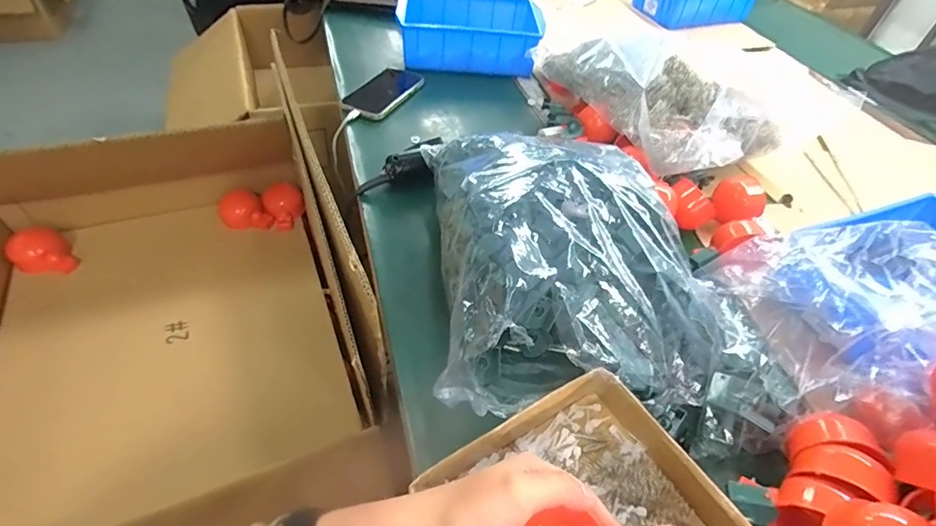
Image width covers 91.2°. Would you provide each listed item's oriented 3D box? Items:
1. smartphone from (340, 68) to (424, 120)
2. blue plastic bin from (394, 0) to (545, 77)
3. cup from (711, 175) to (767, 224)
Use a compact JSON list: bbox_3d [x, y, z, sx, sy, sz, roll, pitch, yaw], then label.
[{"bbox_3d":[-0.134,-0.278,0.741,0.073,0.013,0.164,25,48,8],"label":"smartphone"},{"bbox_3d":[0.001,-0.421,0.836,0.251,0.072,0.183,2,48,-6],"label":"blue plastic bin"},{"bbox_3d":[0.343,-0.079,0.581,0.061,0.044,0.052,34,53,22],"label":"cup"}]

